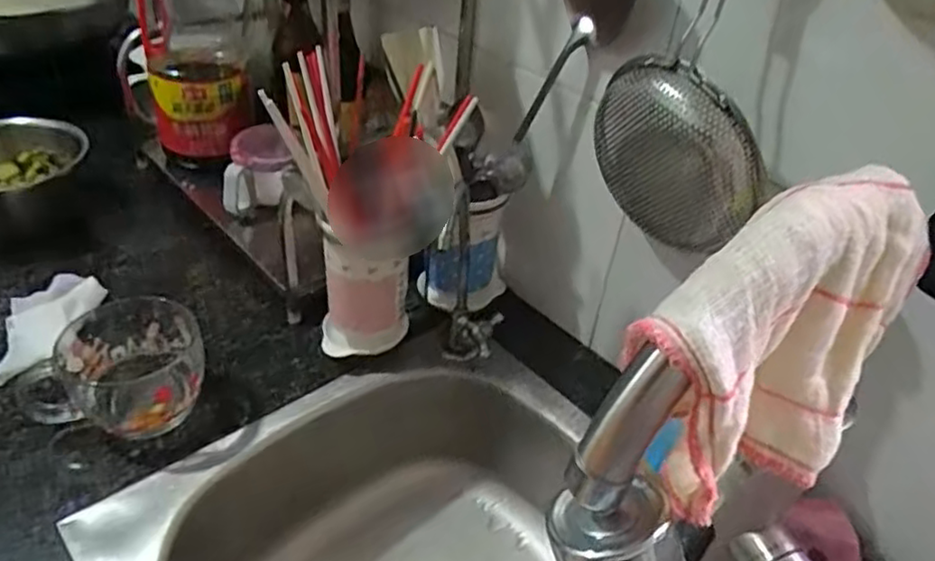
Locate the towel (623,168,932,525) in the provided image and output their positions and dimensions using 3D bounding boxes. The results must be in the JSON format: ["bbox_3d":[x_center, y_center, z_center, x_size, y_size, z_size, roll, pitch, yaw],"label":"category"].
[{"bbox_3d":[0.115,0.027,0.248,0.117,0.116,0.041,-15,42,-25],"label":"towel"}]

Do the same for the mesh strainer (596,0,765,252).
[{"bbox_3d":[0.161,-0.143,0.467,0.038,0.237,0.153,-11,41,-20],"label":"mesh strainer"}]

